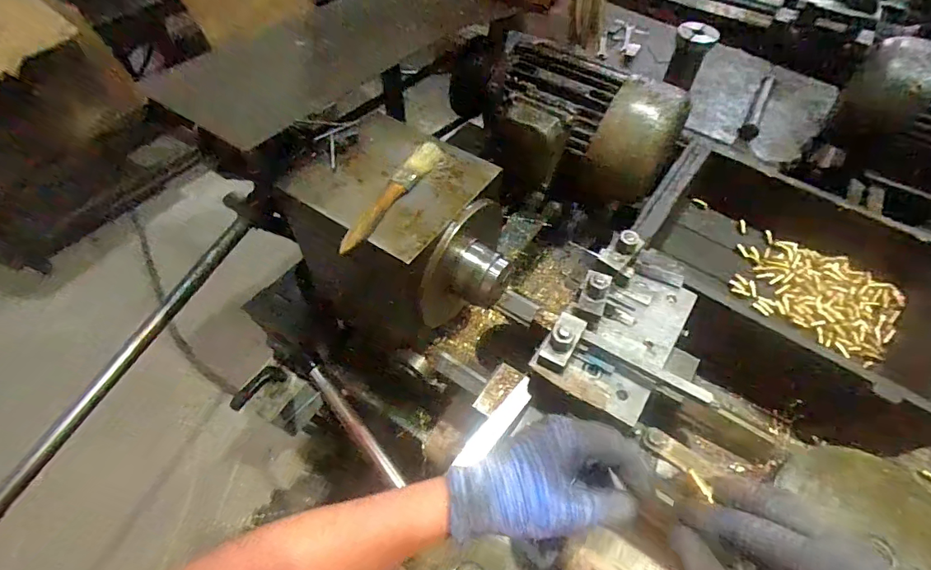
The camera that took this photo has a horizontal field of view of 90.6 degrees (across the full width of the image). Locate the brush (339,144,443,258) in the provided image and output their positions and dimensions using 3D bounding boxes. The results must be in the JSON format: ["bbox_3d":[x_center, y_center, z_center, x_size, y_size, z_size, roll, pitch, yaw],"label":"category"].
[{"bbox_3d":[-0.069,-0.090,0.437,0.027,0.015,0.163,23,57,15],"label":"brush"}]

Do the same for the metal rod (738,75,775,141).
[{"bbox_3d":[0.517,-0.313,0.810,0.030,0.022,0.180,28,58,17],"label":"metal rod"}]

